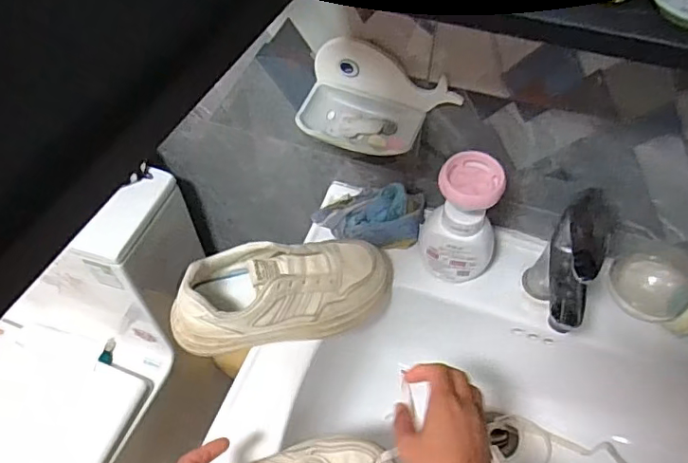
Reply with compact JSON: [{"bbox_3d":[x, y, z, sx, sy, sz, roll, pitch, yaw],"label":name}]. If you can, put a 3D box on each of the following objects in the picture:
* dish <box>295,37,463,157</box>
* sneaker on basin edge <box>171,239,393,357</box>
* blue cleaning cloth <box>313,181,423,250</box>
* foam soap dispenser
[{"bbox_3d":[0.033,-0.131,0.565,0.159,0.074,0.081,16,55,11],"label":"dish"},{"bbox_3d":[-0.061,0.065,0.599,0.247,0.093,0.086,-16,55,-12],"label":"sneaker on basin edge"},{"bbox_3d":[0.032,-0.023,0.678,0.138,0.057,0.079,0,54,0],"label":"blue cleaning cloth"},{"bbox_3d":[0.133,-0.011,0.611,0.083,0.153,0.058,10,54,7],"label":"foam soap dispenser"}]

